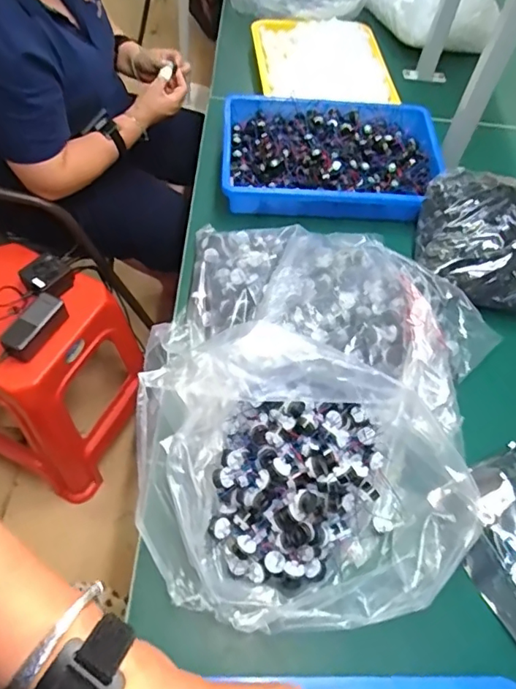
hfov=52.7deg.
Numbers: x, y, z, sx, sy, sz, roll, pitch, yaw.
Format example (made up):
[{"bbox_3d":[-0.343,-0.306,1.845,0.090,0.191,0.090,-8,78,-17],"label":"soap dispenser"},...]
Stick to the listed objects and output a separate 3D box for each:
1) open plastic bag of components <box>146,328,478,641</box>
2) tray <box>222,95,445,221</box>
[{"bbox_3d":[0.054,0.142,0.530,0.352,0.161,0.254,6,59,-1],"label":"open plastic bag of components"},{"bbox_3d":[0.127,-0.328,0.897,0.371,0.053,0.250,3,59,-3],"label":"tray"}]

